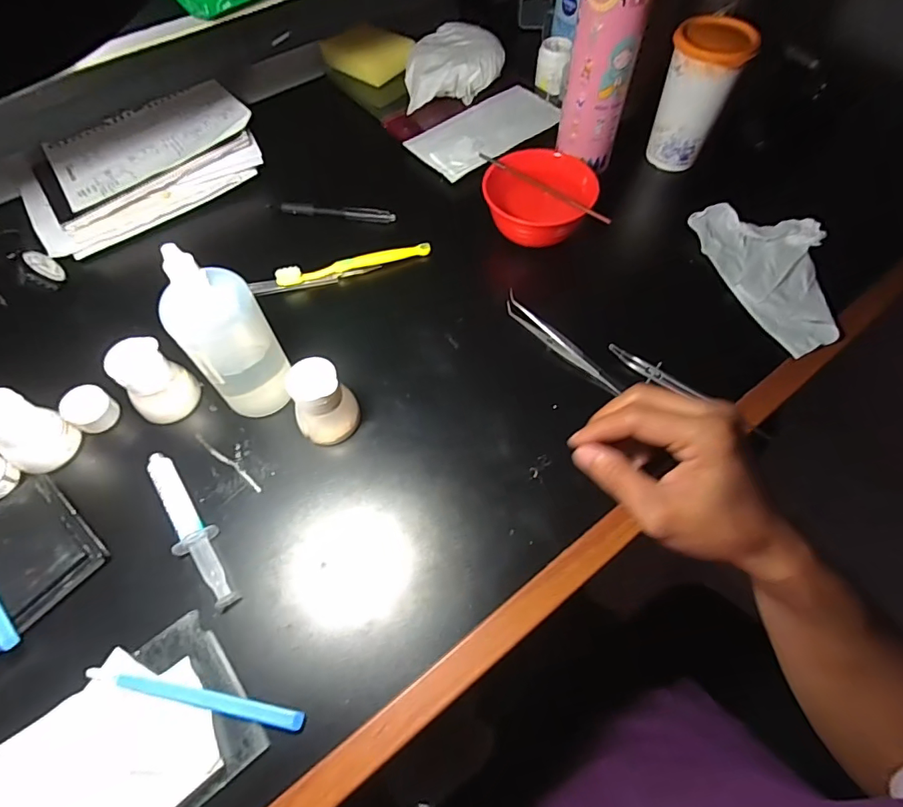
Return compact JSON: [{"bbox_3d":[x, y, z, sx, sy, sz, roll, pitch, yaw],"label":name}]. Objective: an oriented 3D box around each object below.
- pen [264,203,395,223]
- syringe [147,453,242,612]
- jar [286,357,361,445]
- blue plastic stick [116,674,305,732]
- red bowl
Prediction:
[{"bbox_3d":[-0.131,-0.209,0.530,0.139,0.012,0.012,8,62,5],"label":"pen"},{"bbox_3d":[-0.194,0.090,0.362,0.025,0.015,0.135,-32,66,-16],"label":"syringe"},{"bbox_3d":[-0.101,0.000,0.383,0.048,0.068,0.039,-28,65,-14],"label":"jar"},{"bbox_3d":[-0.153,0.187,0.309,0.121,0.009,0.011,10,62,7],"label":"blue plastic stick"},{"bbox_3d":[0.085,-0.198,0.485,0.105,0.051,0.090,17,63,9],"label":"red bowl"}]

